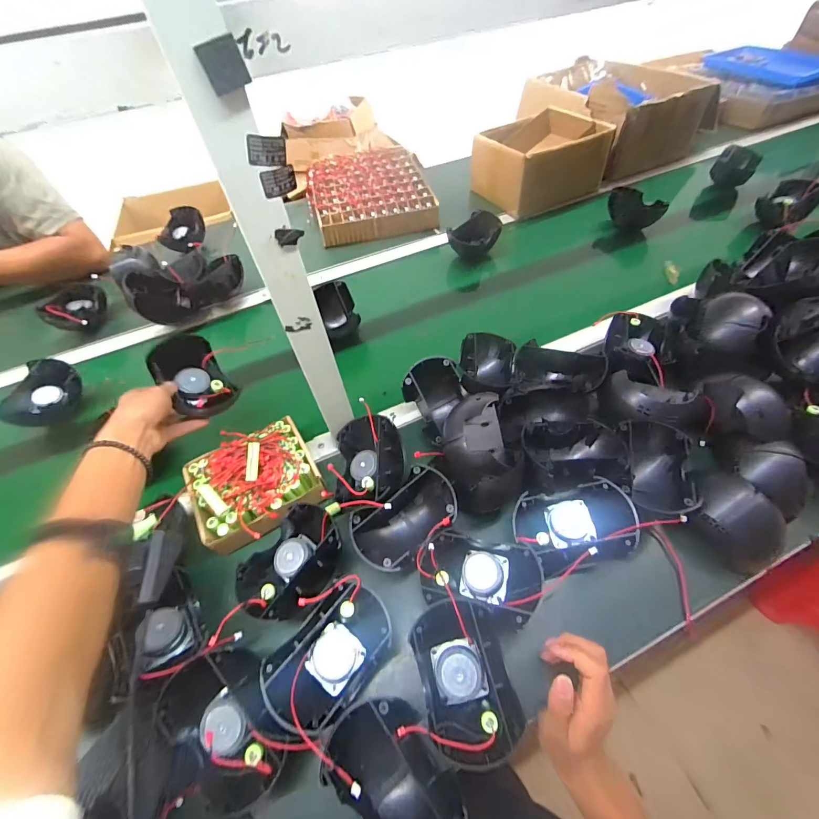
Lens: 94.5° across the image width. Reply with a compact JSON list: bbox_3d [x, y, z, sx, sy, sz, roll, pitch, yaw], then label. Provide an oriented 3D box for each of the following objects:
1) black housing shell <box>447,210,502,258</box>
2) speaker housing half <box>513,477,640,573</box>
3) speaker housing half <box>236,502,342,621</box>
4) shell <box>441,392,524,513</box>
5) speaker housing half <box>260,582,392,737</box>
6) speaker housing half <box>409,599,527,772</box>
[{"bbox_3d":[0.154,-0.393,0.882,0.107,0.098,0.123,12,56,14],"label":"black housing shell"},{"bbox_3d":[0.192,0.139,0.455,0.132,0.055,0.092,-7,53,0],"label":"speaker housing half"},{"bbox_3d":[-0.140,0.181,0.454,0.097,0.048,0.132,26,60,22],"label":"speaker housing half"},{"bbox_3d":[0.094,0.060,0.498,0.070,0.082,0.145,-3,62,-27],"label":"shell"},{"bbox_3d":[-0.081,0.256,0.401,0.087,0.062,0.134,30,62,25],"label":"speaker housing half"},{"bbox_3d":[0.054,0.271,0.382,0.096,0.064,0.133,-13,54,-4],"label":"speaker housing half"}]

